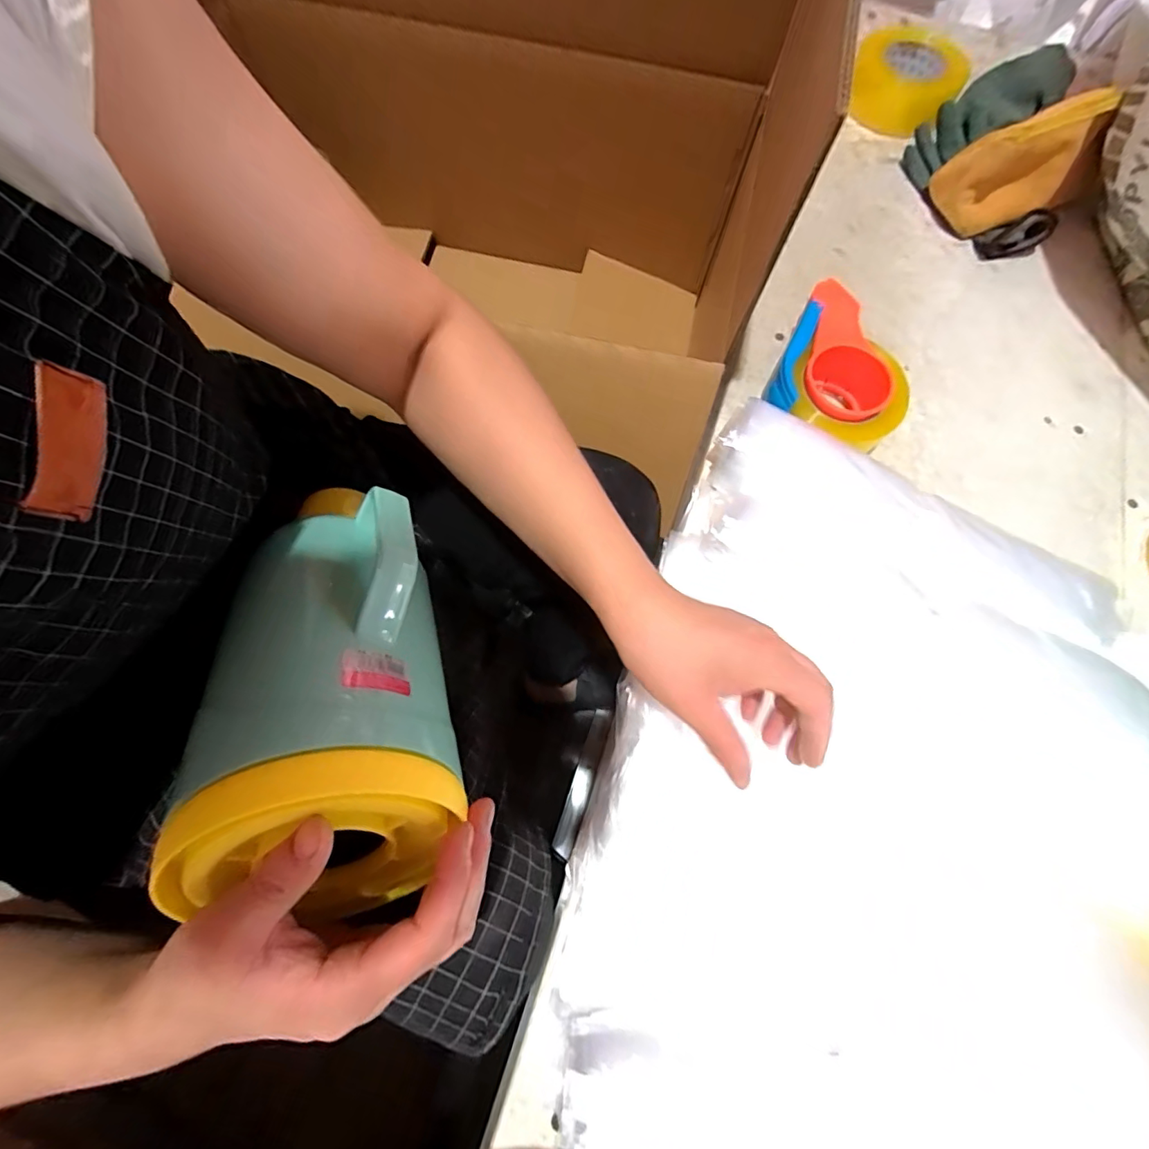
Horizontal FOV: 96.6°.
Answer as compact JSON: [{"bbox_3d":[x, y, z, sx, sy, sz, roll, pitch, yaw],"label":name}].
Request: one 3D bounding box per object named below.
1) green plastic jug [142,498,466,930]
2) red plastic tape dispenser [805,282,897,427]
[{"bbox_3d":[-0.140,0.056,0.290,0.124,0.116,0.225,-13,60,-7],"label":"green plastic jug"},{"bbox_3d":[0.258,-0.202,0.500,0.076,0.064,0.138,12,71,2],"label":"red plastic tape dispenser"}]

